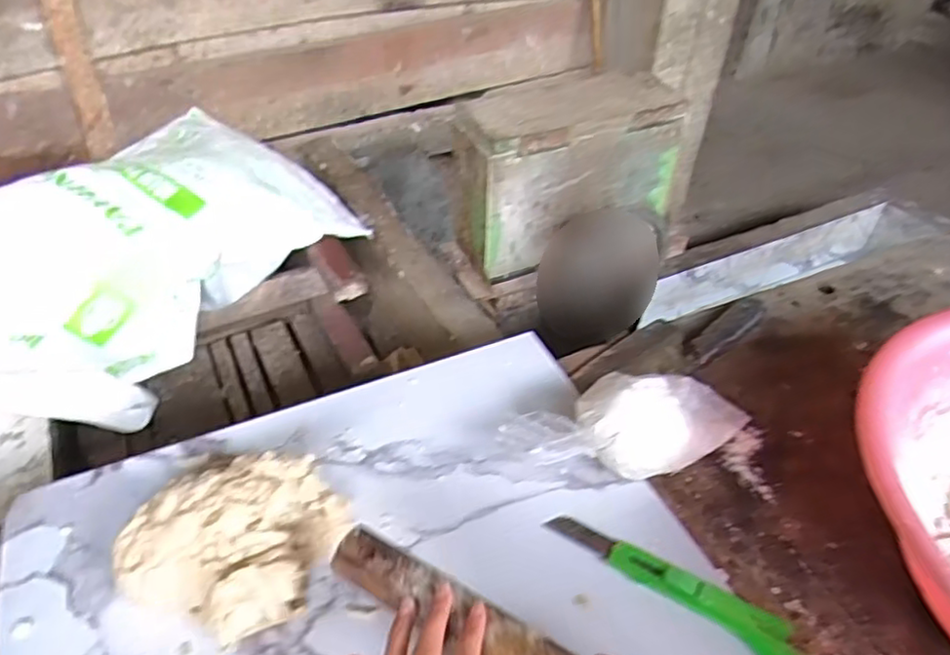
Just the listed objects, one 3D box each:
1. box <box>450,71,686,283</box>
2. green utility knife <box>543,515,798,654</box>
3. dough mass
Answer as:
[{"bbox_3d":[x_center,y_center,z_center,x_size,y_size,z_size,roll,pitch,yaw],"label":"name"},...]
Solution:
[{"bbox_3d":[0.142,-0.254,1.069,0.345,0.227,0.146,-17,46,-22],"label":"box"},{"bbox_3d":[0.144,0.186,0.494,0.190,0.015,0.038,26,46,23],"label":"green utility knife"},{"bbox_3d":[-0.179,0.147,0.499,0.140,0.061,0.142,17,43,15],"label":"dough mass"}]

